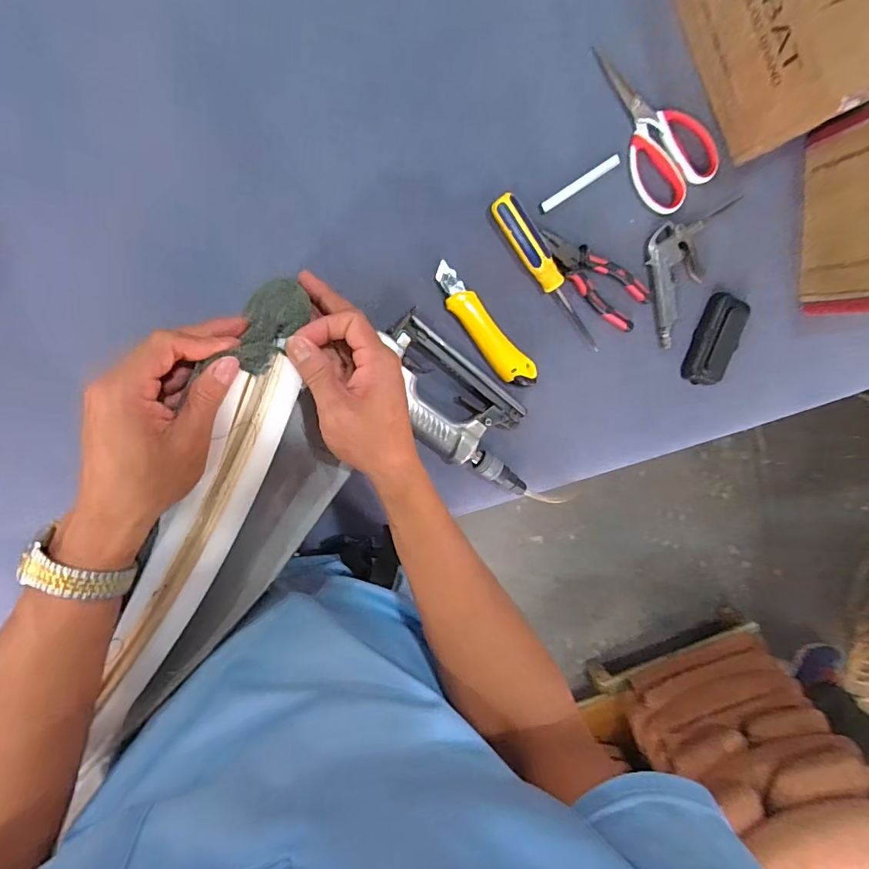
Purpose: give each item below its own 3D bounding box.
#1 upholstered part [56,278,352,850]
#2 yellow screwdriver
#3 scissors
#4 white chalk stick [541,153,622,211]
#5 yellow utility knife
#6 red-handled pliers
[{"bbox_3d":[-0.138,0.058,0.348,0.092,0.079,0.317,23,90,-9],"label":"upholstered part"},{"bbox_3d":[0.127,-0.176,0.515,0.031,0.027,0.191,-36,103,-2],"label":"yellow screwdriver"},{"bbox_3d":[0.238,-0.341,0.516,0.083,0.019,0.178,-41,103,-1],"label":"scissors"},{"bbox_3d":[0.163,-0.281,0.522,0.101,0.008,0.011,-35,103,-3],"label":"white chalk stick"},{"bbox_3d":[0.056,-0.118,0.528,0.036,0.014,0.164,-43,103,-1],"label":"yellow utility knife"},{"bbox_3d":[0.183,-0.181,0.534,0.146,0.012,0.054,35,92,-13],"label":"red-handled pliers"}]

